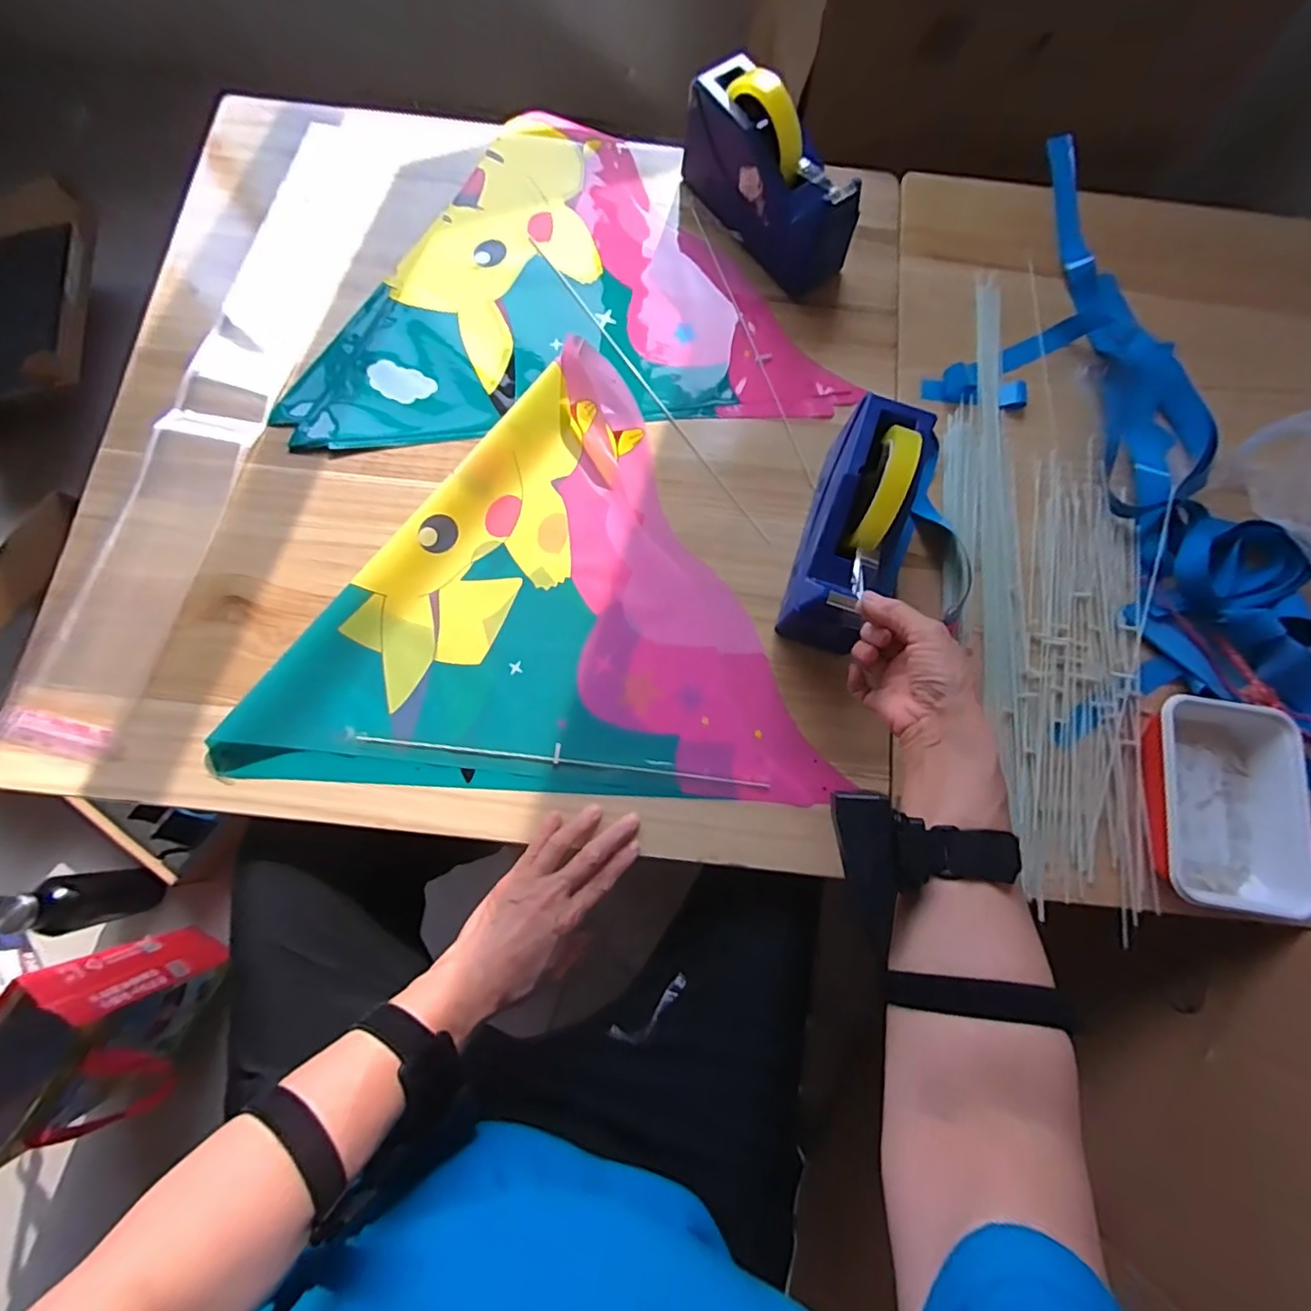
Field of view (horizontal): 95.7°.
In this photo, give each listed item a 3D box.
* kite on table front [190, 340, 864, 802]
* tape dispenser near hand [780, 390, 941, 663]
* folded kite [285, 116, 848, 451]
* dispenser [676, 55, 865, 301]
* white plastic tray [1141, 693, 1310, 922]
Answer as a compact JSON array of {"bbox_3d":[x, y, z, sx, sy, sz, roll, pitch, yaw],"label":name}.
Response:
[{"bbox_3d":[-0.101,-0.077,0.545,0.487,0.025,0.395,3,77,-1],"label":"kite on table front"},{"bbox_3d":[0.170,-0.112,0.511,0.068,0.120,0.210,19,88,3],"label":"tape dispenser near hand"},{"bbox_3d":[-0.098,-0.405,0.626,0.528,0.015,0.379,-4,78,-2],"label":"folded kite"},{"bbox_3d":[0.116,-0.483,0.600,0.067,0.108,0.202,-35,81,-8],"label":"dispenser"},{"bbox_3d":[0.478,0.125,0.501,0.112,0.039,0.167,9,77,1],"label":"white plastic tray"}]

